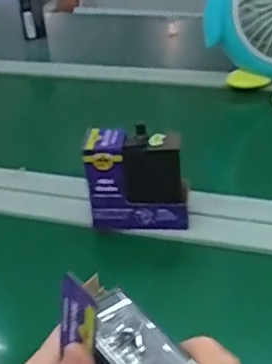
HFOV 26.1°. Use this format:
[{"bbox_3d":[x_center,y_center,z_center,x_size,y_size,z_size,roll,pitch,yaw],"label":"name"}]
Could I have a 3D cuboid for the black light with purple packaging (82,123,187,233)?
[{"bbox_3d":[0.001,0.000,0.607,0.102,0.102,0.046,-2,33,3],"label":"black light with purple packaging"}]

